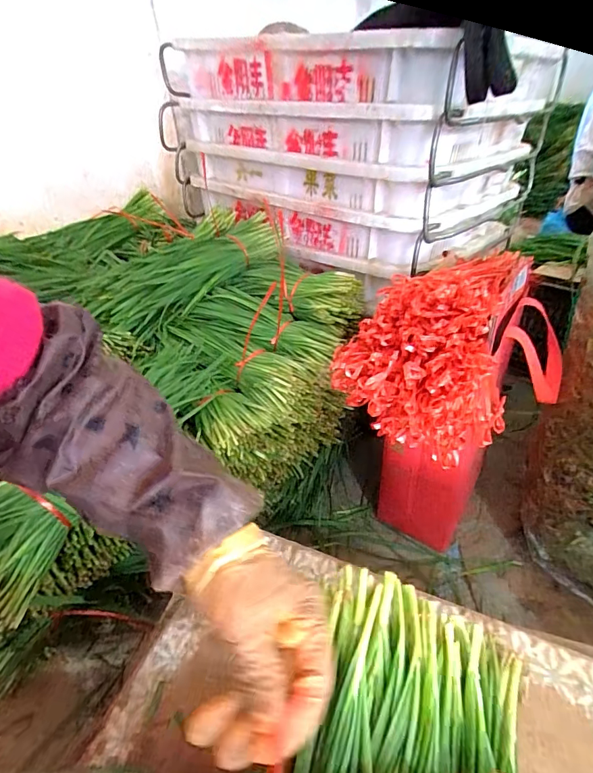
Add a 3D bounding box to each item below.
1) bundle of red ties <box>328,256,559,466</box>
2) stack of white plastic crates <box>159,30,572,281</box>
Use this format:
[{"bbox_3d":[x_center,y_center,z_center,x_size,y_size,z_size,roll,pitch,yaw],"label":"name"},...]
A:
[{"bbox_3d":[0.173,-0.039,0.471,0.221,0.171,0.177,-18,38,-21],"label":"bundle of red ties"},{"bbox_3d":[0.103,-0.500,0.847,0.639,0.337,0.455,26,44,35],"label":"stack of white plastic crates"}]

